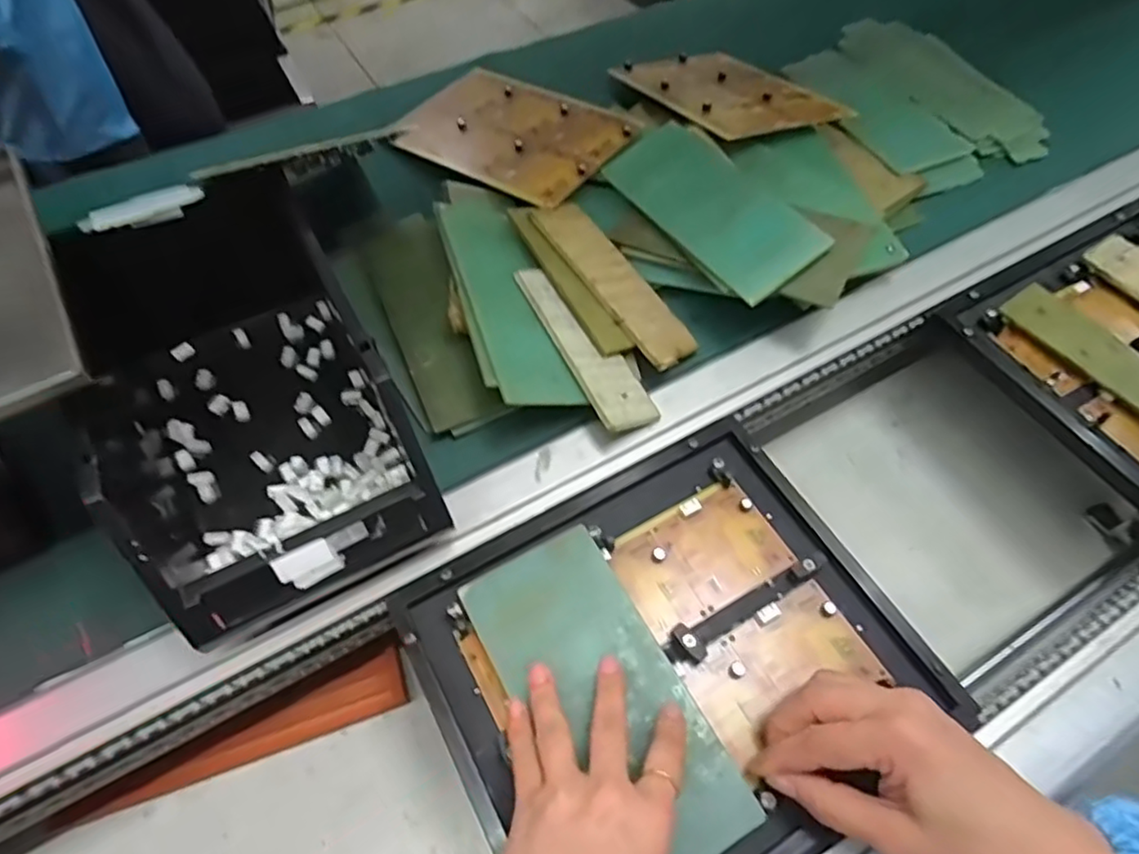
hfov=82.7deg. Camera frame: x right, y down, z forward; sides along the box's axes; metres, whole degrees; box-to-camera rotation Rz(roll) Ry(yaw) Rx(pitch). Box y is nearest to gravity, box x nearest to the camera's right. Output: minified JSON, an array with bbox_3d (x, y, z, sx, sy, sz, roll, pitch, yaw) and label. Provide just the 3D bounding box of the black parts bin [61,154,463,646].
[{"bbox_3d":[-0.221,-0.031,0.422,0.172,0.121,0.303,-28,63,-17],"label":"black parts bin"}]

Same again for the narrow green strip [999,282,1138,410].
[{"bbox_3d":[0.417,-0.055,0.504,0.055,0.011,0.154,-31,64,-18],"label":"narrow green strip"}]

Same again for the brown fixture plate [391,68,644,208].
[{"bbox_3d":[-0.051,-0.275,0.600,0.206,0.008,0.135,29,67,21],"label":"brown fixture plate"}]

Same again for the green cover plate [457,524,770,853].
[{"bbox_3d":[0.018,0.151,0.365,0.088,0.011,0.186,-27,65,-14],"label":"green cover plate"}]

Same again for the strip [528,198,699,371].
[{"bbox_3d":[0.036,-0.117,0.514,0.055,0.006,0.169,-26,72,-33],"label":"strip"}]

